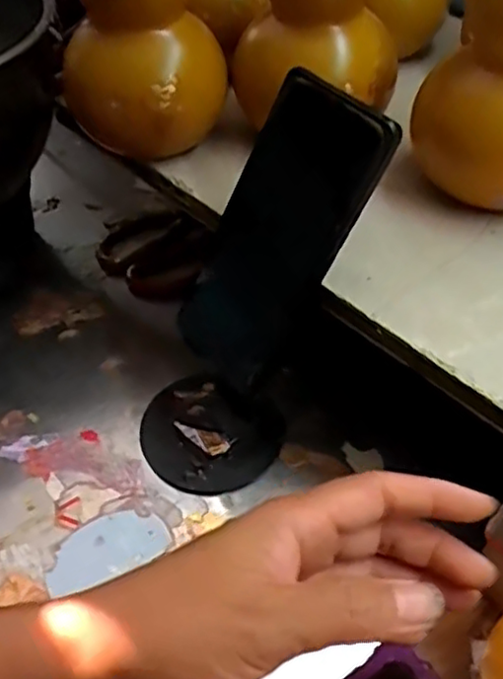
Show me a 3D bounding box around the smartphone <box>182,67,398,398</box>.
[{"bbox_3d":[0.011,-0.055,0.359,0.016,0.162,0.078,3,37,-42],"label":"smartphone"}]

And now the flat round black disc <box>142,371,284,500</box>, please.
[{"bbox_3d":[-0.030,0.059,0.438,0.087,0.014,0.080,30,53,26],"label":"flat round black disc"}]

